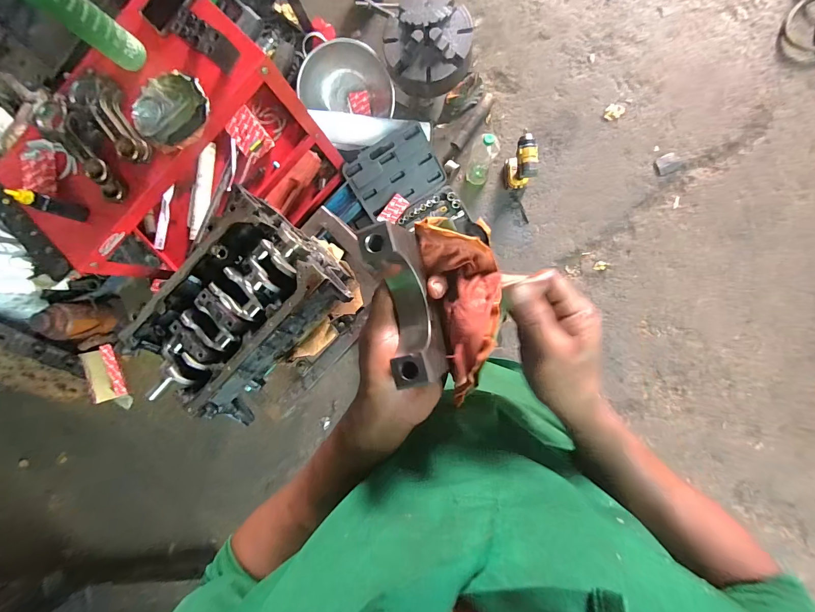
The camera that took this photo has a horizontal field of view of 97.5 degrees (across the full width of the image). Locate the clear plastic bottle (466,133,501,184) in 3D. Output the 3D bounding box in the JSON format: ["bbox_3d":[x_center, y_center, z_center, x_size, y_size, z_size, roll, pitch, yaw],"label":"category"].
[{"bbox_3d":[0.256,-0.500,1.249,0.087,0.294,0.077,18,92,7],"label":"clear plastic bottle"}]

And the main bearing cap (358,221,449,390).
[{"bbox_3d":[0.000,-0.003,0.268,0.031,0.053,0.113,-15,89,24],"label":"main bearing cap"}]

